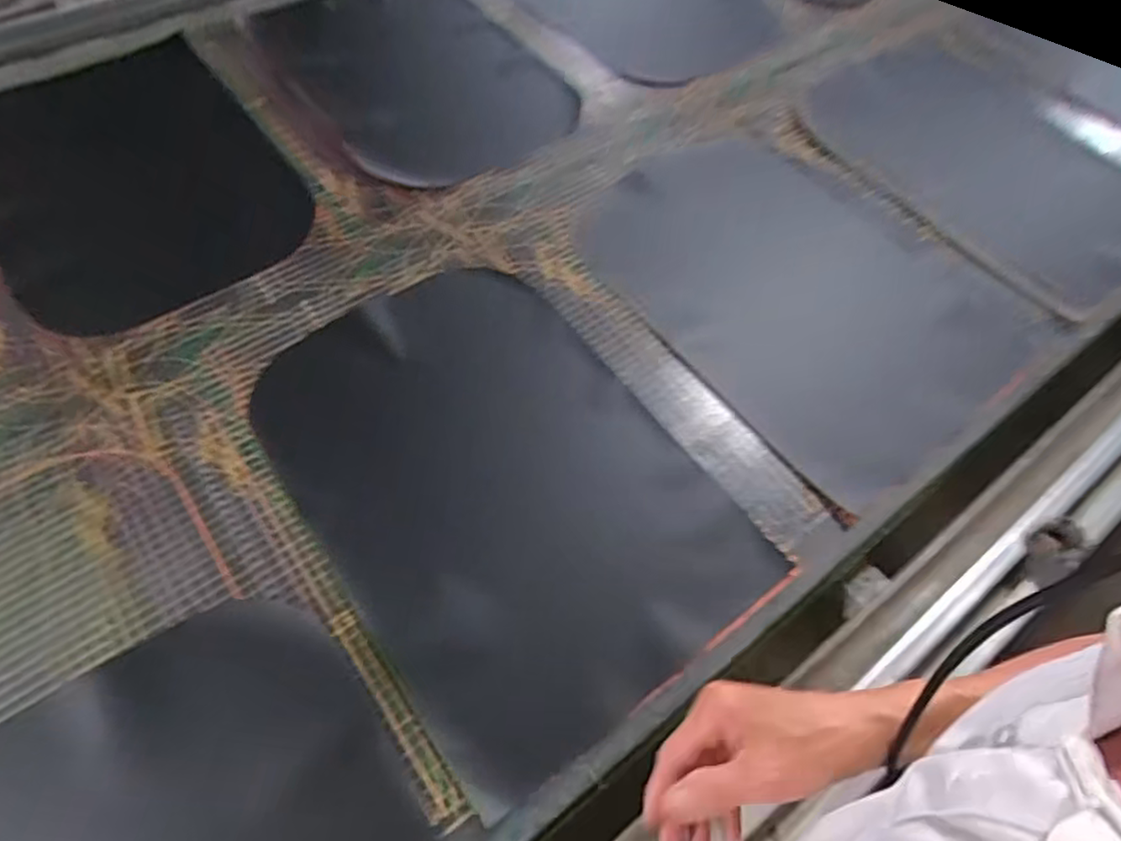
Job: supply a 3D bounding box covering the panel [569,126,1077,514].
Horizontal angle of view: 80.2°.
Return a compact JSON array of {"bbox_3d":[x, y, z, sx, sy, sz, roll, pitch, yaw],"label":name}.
[{"bbox_3d":[0.258,-0.146,0.759,0.338,0.070,0.454,-35,66,-23],"label":"panel"}]

